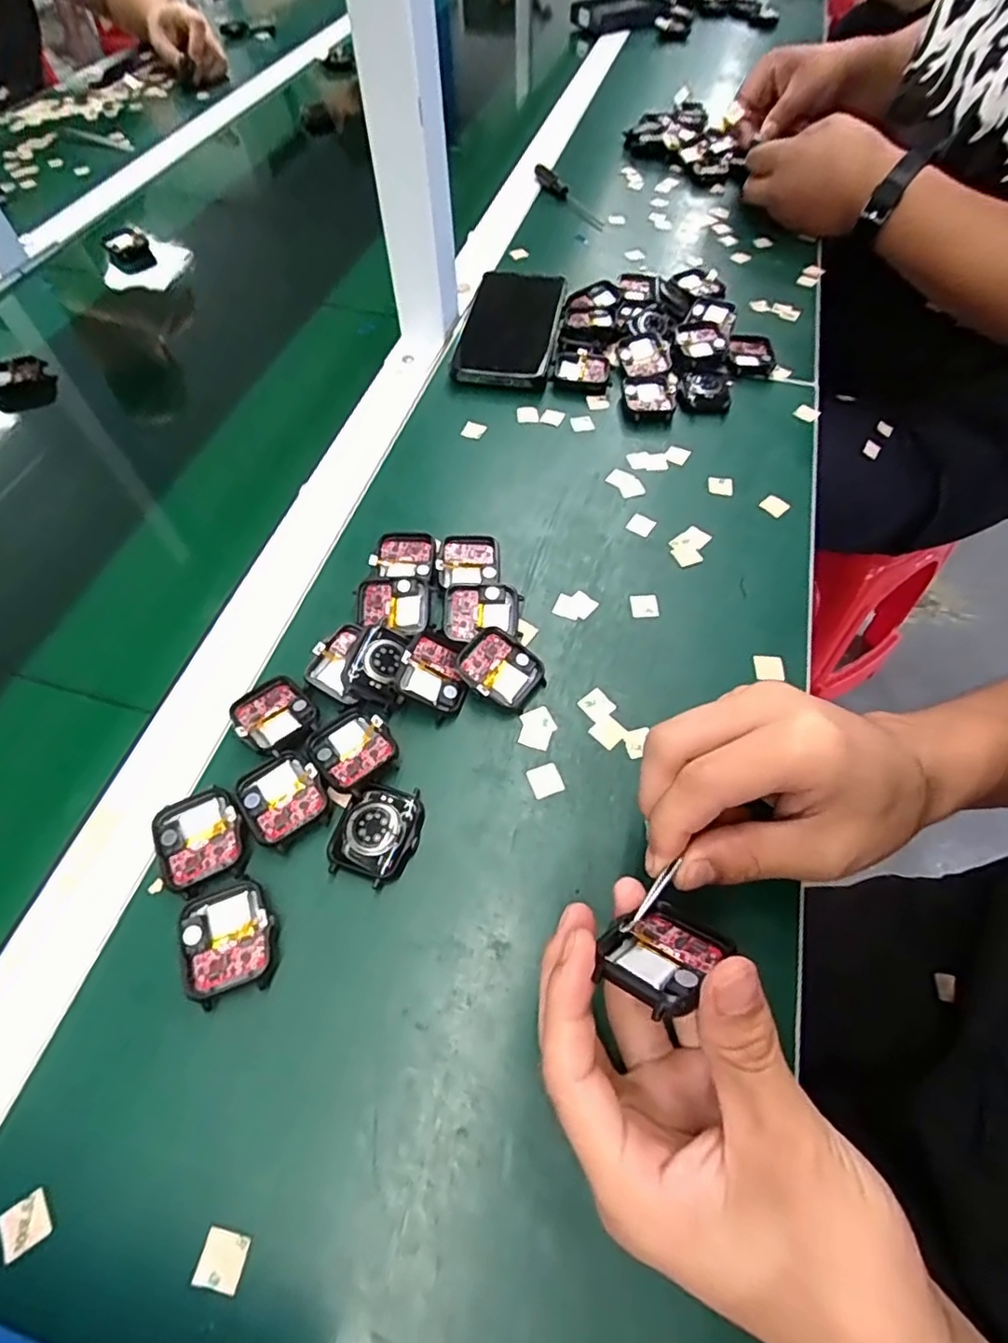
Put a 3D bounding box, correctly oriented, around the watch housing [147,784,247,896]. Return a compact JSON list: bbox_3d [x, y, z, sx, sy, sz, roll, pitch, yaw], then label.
[{"bbox_3d":[-0.144,0.081,0.287,0.039,0.009,0.045,-25,61,-13],"label":"watch housing"}]

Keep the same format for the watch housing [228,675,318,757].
[{"bbox_3d":[-0.120,0.024,0.317,0.037,0.010,0.045,-39,65,-20],"label":"watch housing"}]

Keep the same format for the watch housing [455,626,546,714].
[{"bbox_3d":[-0.001,-0.001,0.333,0.044,0.011,0.038,36,68,0],"label":"watch housing"}]

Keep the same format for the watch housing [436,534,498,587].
[{"bbox_3d":[-0.021,-0.067,0.375,0.036,0.014,0.036,0,58,1],"label":"watch housing"}]

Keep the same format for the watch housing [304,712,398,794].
[{"bbox_3d":[-0.077,0.042,0.310,0.039,0.014,0.043,-32,63,-17],"label":"watch housing"}]

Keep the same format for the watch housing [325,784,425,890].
[{"bbox_3d":[-0.061,0.077,0.290,0.039,0.013,0.045,17,60,12],"label":"watch housing"}]

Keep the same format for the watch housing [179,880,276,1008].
[{"bbox_3d":[-0.120,0.118,0.265,0.037,0.012,0.045,-15,59,-8],"label":"watch housing"}]

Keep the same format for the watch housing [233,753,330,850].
[{"bbox_3d":[-0.109,0.063,0.297,0.038,0.010,0.041,-33,63,-18],"label":"watch housing"}]

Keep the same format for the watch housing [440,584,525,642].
[{"bbox_3d":[-0.014,-0.034,0.354,0.045,0.012,0.034,5,76,0],"label":"watch housing"}]

